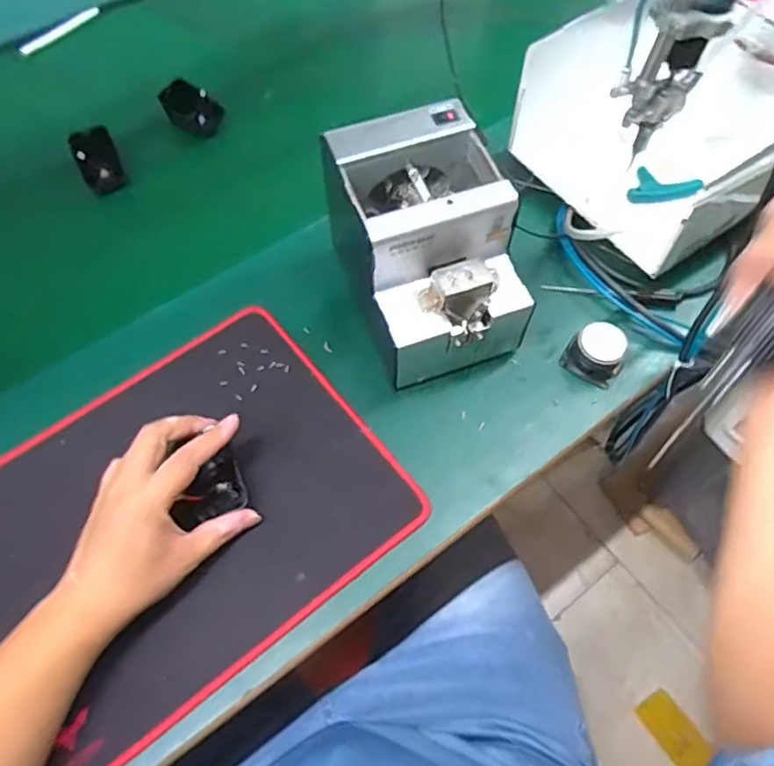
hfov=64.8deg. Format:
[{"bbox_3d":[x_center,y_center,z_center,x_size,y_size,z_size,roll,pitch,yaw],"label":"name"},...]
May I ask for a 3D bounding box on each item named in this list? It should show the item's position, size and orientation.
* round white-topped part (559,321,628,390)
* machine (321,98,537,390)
[{"bbox_3d":[0.196,-0.030,0.568,0.053,0.034,0.047,32,67,16],"label":"round white-topped part"},{"bbox_3d":[0.035,-0.118,0.543,0.132,0.149,0.182,-20,64,-10],"label":"machine"}]

